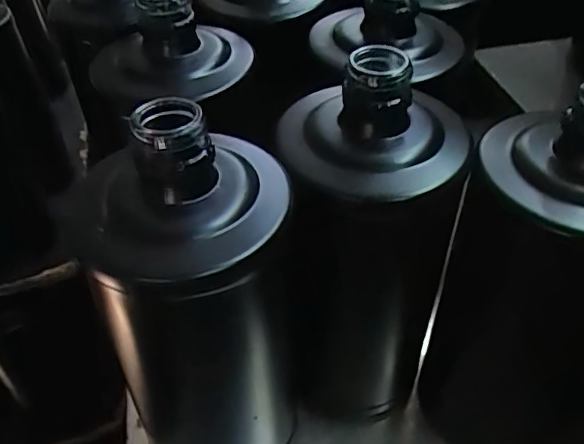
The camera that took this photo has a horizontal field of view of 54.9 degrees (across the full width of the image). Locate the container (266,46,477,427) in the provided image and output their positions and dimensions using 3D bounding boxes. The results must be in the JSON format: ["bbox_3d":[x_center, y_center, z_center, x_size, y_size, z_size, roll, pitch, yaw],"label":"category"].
[{"bbox_3d":[0.037,0.023,0.269,0.090,0.195,0.099,-2,44,2],"label":"container"}]

